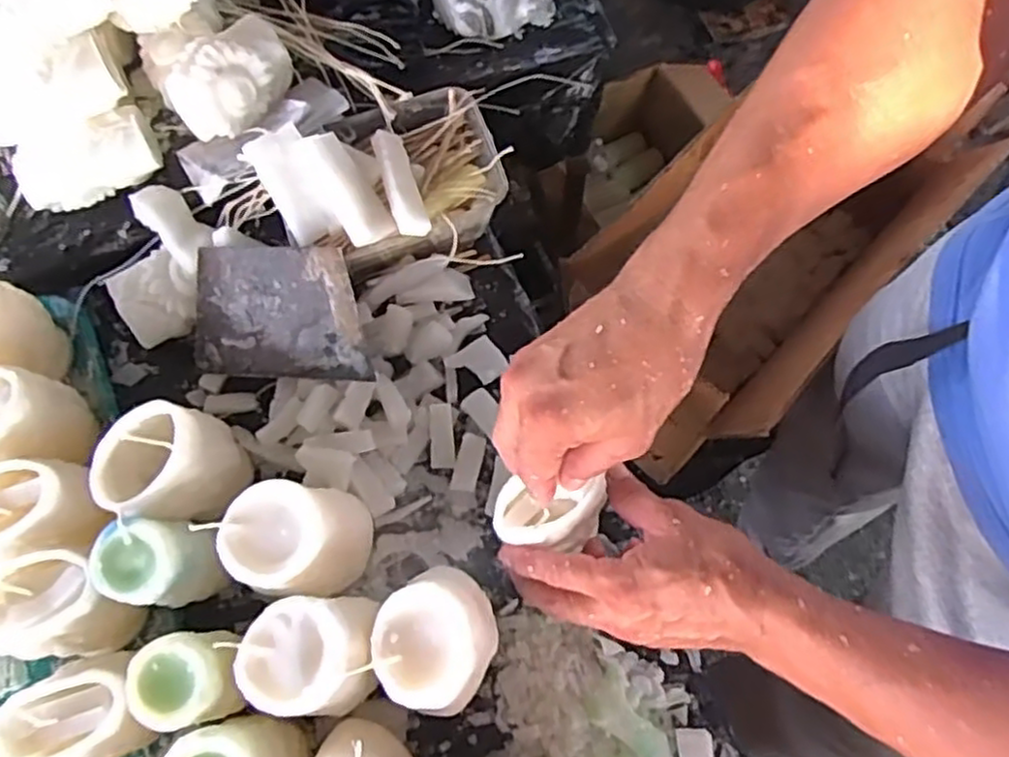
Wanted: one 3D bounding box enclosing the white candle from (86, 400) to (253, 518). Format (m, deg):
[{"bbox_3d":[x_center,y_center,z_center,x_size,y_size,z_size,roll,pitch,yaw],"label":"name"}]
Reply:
[{"bbox_3d":[-0.221,0.059,0.485,0.063,0.079,0.078,43,76,14],"label":"white candle"}]

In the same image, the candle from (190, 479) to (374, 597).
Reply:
[{"bbox_3d":[-0.131,0.102,0.464,0.084,0.068,0.070,-2,70,0],"label":"candle"}]

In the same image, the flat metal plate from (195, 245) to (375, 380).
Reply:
[{"bbox_3d":[-0.169,-0.049,0.537,0.136,0.005,0.095,3,107,12],"label":"flat metal plate"}]

